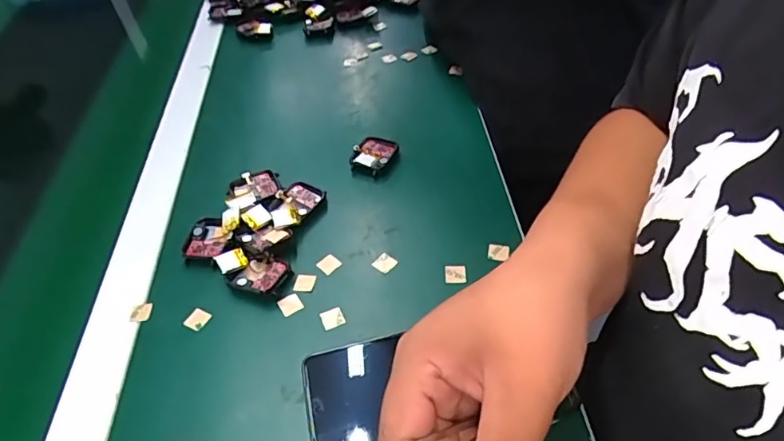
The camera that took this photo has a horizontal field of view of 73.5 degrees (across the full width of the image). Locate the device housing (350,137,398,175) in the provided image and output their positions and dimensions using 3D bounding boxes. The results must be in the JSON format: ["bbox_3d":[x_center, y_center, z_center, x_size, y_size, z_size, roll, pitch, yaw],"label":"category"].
[{"bbox_3d":[-0.018,-0.061,0.495,0.037,0.014,0.044,22,52,23],"label":"device housing"}]

